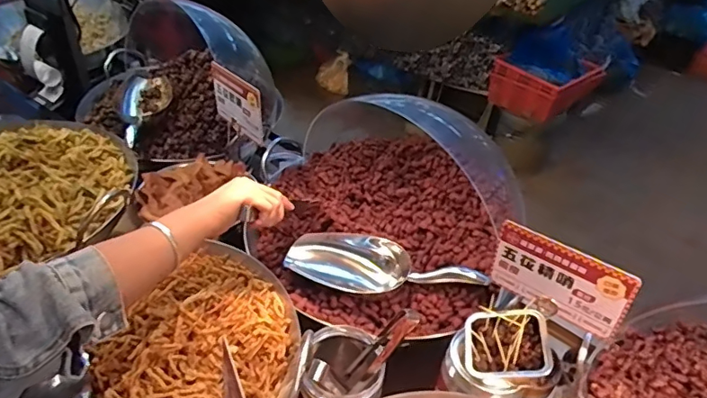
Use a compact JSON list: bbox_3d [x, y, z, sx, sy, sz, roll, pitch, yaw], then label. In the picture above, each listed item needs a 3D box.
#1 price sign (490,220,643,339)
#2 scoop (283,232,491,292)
[{"bbox_3d":[0.230,0.091,0.570,0.146,0.091,0.009,28,41,26],"label":"price sign"},{"bbox_3d":[0.046,0.099,0.728,0.278,0.068,0.072,12,39,10],"label":"scoop"}]

